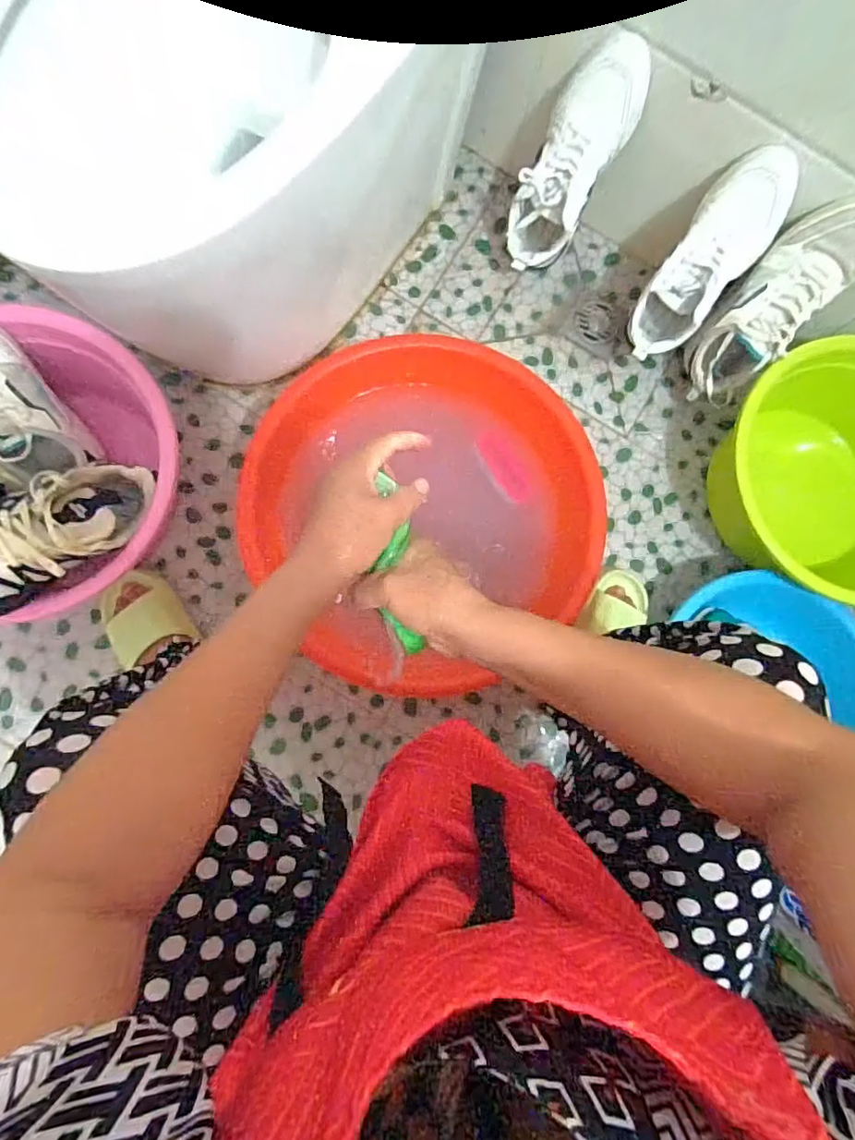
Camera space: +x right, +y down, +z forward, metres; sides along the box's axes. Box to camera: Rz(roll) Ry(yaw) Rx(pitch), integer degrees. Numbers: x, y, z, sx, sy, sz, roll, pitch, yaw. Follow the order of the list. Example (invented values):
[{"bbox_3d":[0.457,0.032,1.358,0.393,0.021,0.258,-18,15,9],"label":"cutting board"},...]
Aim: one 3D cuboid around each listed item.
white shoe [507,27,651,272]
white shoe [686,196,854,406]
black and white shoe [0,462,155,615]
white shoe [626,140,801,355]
[{"bbox_3d":[0.204,-0.576,0.751,0.107,0.280,0.086,35,53,1],"label":"white shoe"},{"bbox_3d":[0.498,-0.382,0.761,0.111,0.285,0.104,38,44,1],"label":"white shoe"},{"bbox_3d":[-0.444,-0.041,0.597,0.273,0.084,0.108,-37,86,-33],"label":"black and white shoe"},{"bbox_3d":[0.407,-0.446,0.766,0.109,0.272,0.086,30,48,0],"label":"white shoe"}]

